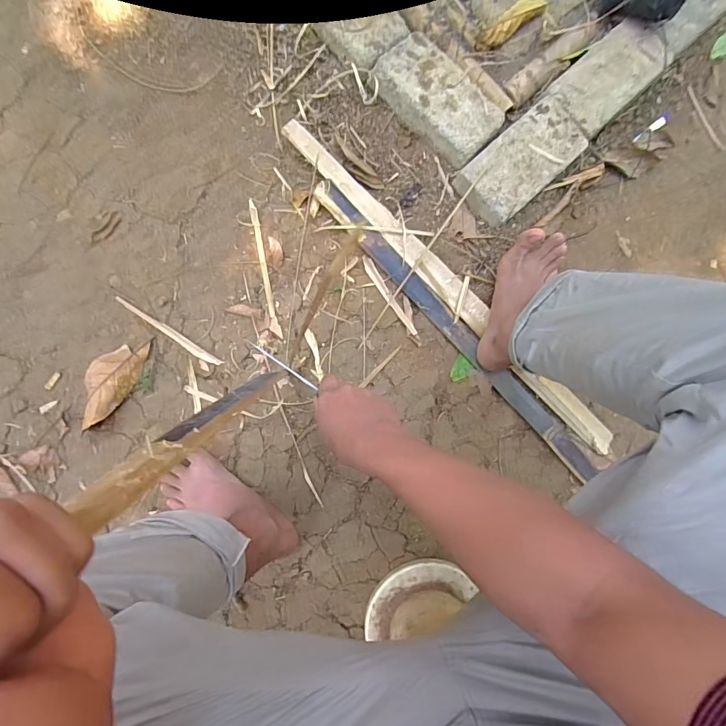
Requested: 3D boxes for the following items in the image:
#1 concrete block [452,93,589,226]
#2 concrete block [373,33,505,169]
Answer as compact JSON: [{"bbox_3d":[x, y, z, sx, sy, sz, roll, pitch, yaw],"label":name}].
[{"bbox_3d":[0.264,-0.332,0.699,0.228,0.044,0.108,-43,90,-5],"label":"concrete block"},{"bbox_3d":[0.120,-0.418,0.687,0.204,0.051,0.114,44,85,0],"label":"concrete block"}]

